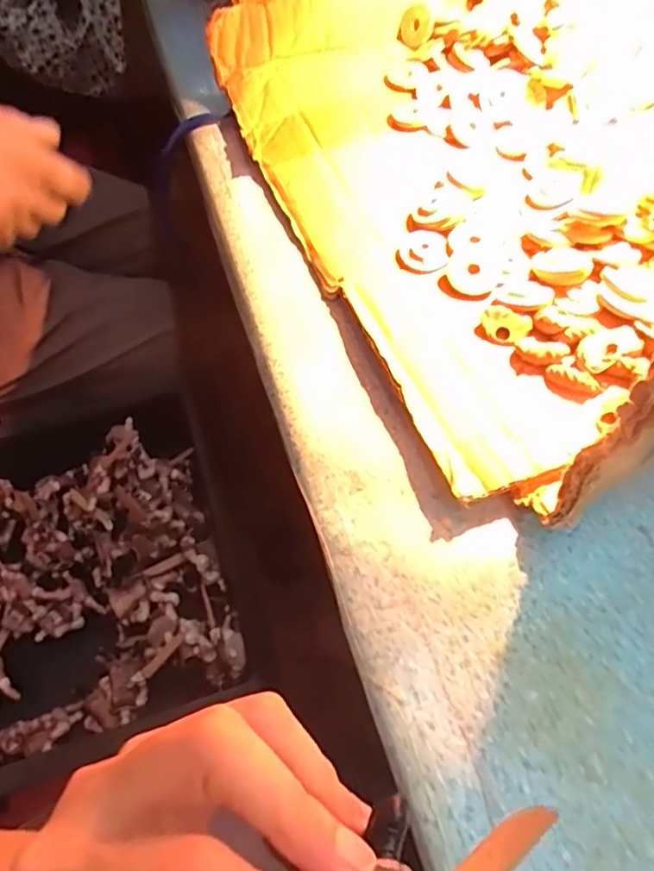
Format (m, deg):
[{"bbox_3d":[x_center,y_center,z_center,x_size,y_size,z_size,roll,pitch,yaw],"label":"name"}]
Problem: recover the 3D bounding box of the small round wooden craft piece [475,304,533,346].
[{"bbox_3d":[0.086,-0.053,0.300,0.024,0.011,0.015,21,60,15],"label":"small round wooden craft piece"}]

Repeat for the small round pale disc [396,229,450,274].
[{"bbox_3d":[0.052,-0.099,0.333,0.027,0.004,0.027,-4,70,11],"label":"small round pale disc"}]

